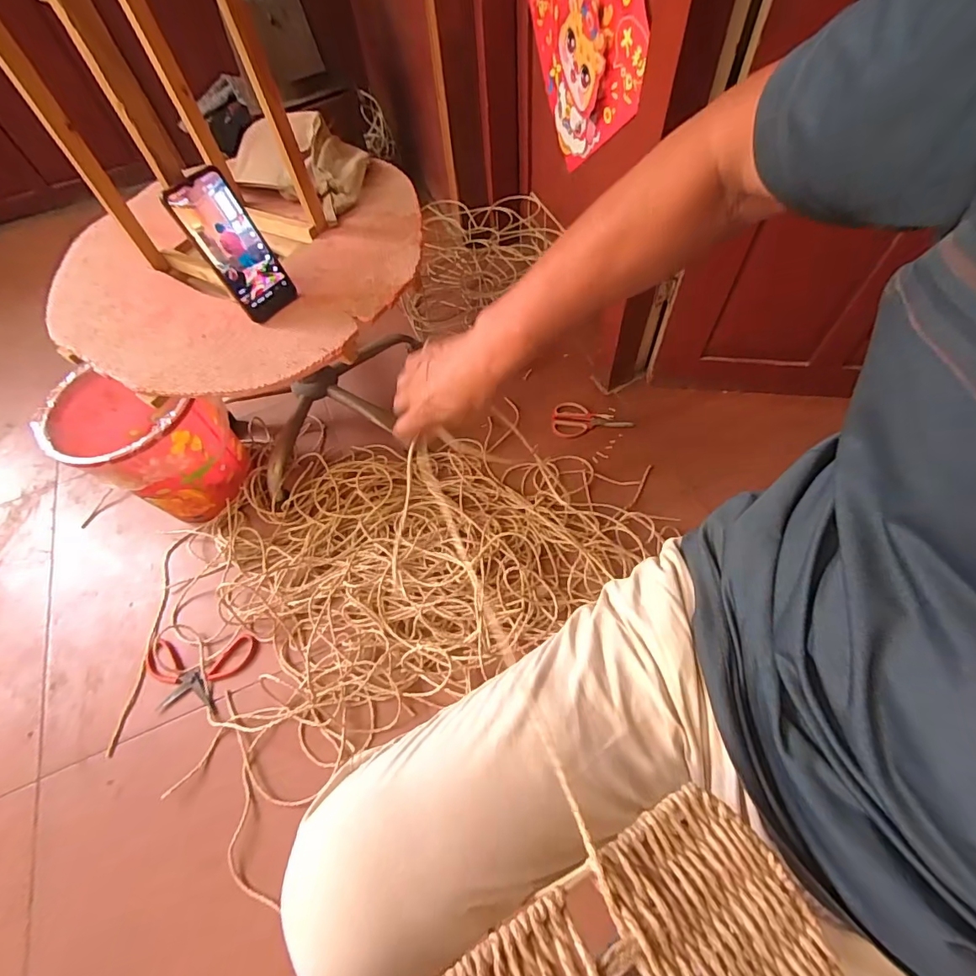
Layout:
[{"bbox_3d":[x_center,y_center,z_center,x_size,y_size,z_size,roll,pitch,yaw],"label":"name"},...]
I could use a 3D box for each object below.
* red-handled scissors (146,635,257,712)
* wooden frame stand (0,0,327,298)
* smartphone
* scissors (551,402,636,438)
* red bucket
[{"bbox_3d":[-0.485,0.305,0.779,0.178,0.010,0.109,-5,62,1],"label":"red-handled scissors"},{"bbox_3d":[-0.382,-0.448,0.579,0.197,0.356,0.212,26,65,19],"label":"wooden frame stand"},{"bbox_3d":[-0.310,-0.293,0.580,0.009,0.162,0.076,30,68,37],"label":"smartphone"},{"bbox_3d":[0.221,-0.151,1.006,0.166,0.004,0.087,-4,62,1],"label":"scissors"},{"bbox_3d":[-0.597,-0.058,0.862,0.223,0.266,0.210,0,60,5],"label":"red bucket"}]

